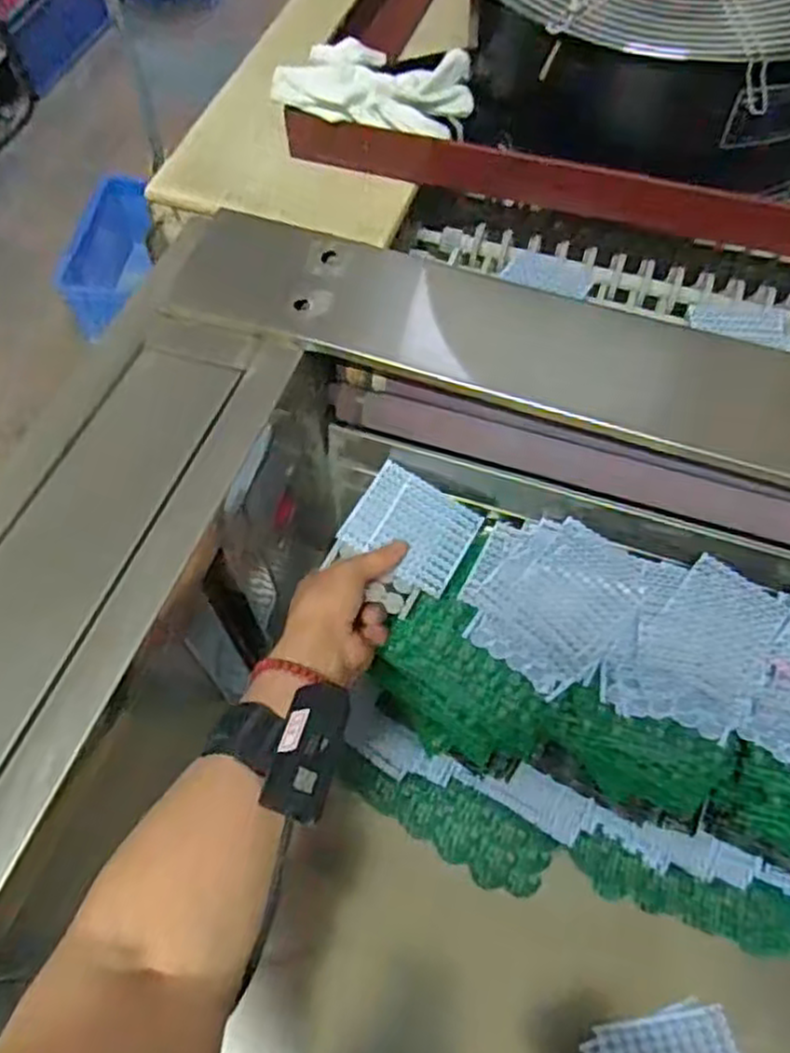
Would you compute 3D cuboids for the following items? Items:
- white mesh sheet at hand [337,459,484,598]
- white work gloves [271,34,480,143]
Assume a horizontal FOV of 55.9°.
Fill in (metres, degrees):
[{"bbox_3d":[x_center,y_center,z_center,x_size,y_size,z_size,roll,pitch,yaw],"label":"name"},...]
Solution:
[{"bbox_3d":[0.014,0.002,0.580,0.090,0.004,0.075,32,75,0],"label":"white mesh sheet at hand"},{"bbox_3d":[-0.015,-0.336,0.567,0.151,0.040,0.078,-1,62,-1],"label":"white work gloves"}]

